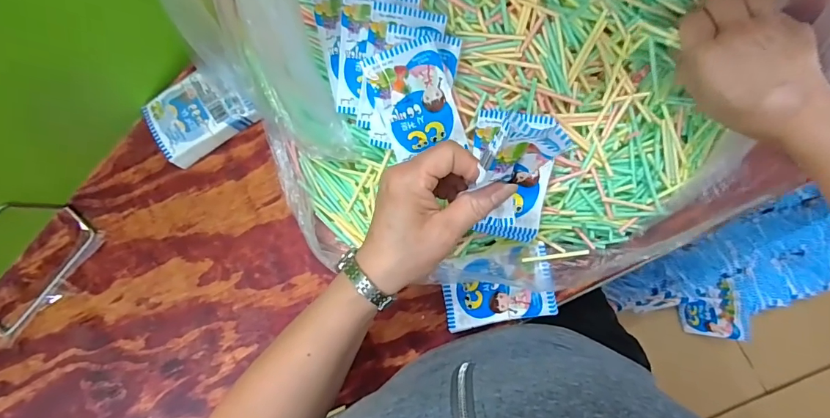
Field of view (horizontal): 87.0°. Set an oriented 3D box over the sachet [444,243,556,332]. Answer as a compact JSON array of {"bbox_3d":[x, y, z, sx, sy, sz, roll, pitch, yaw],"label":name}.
[{"bbox_3d":[0.079,0.077,0.419,0.102,0.014,0.066,-11,91,-2],"label":"sachet"}]

